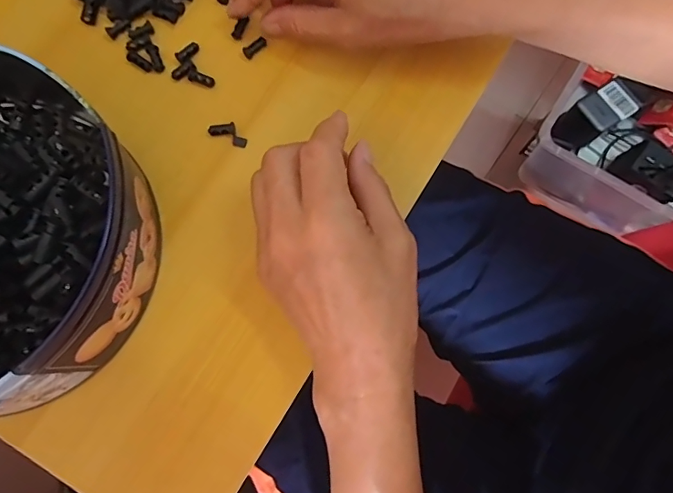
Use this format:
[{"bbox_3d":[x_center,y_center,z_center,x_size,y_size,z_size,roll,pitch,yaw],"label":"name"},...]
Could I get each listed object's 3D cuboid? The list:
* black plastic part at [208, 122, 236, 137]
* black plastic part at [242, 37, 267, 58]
[{"bbox_3d":[-0.074,-0.075,0.303,0.017,0.006,0.008,-2,79,-1],"label":"black plastic part"},{"bbox_3d":[-0.055,-0.133,0.314,0.017,0.006,0.006,-34,81,-7],"label":"black plastic part"}]

